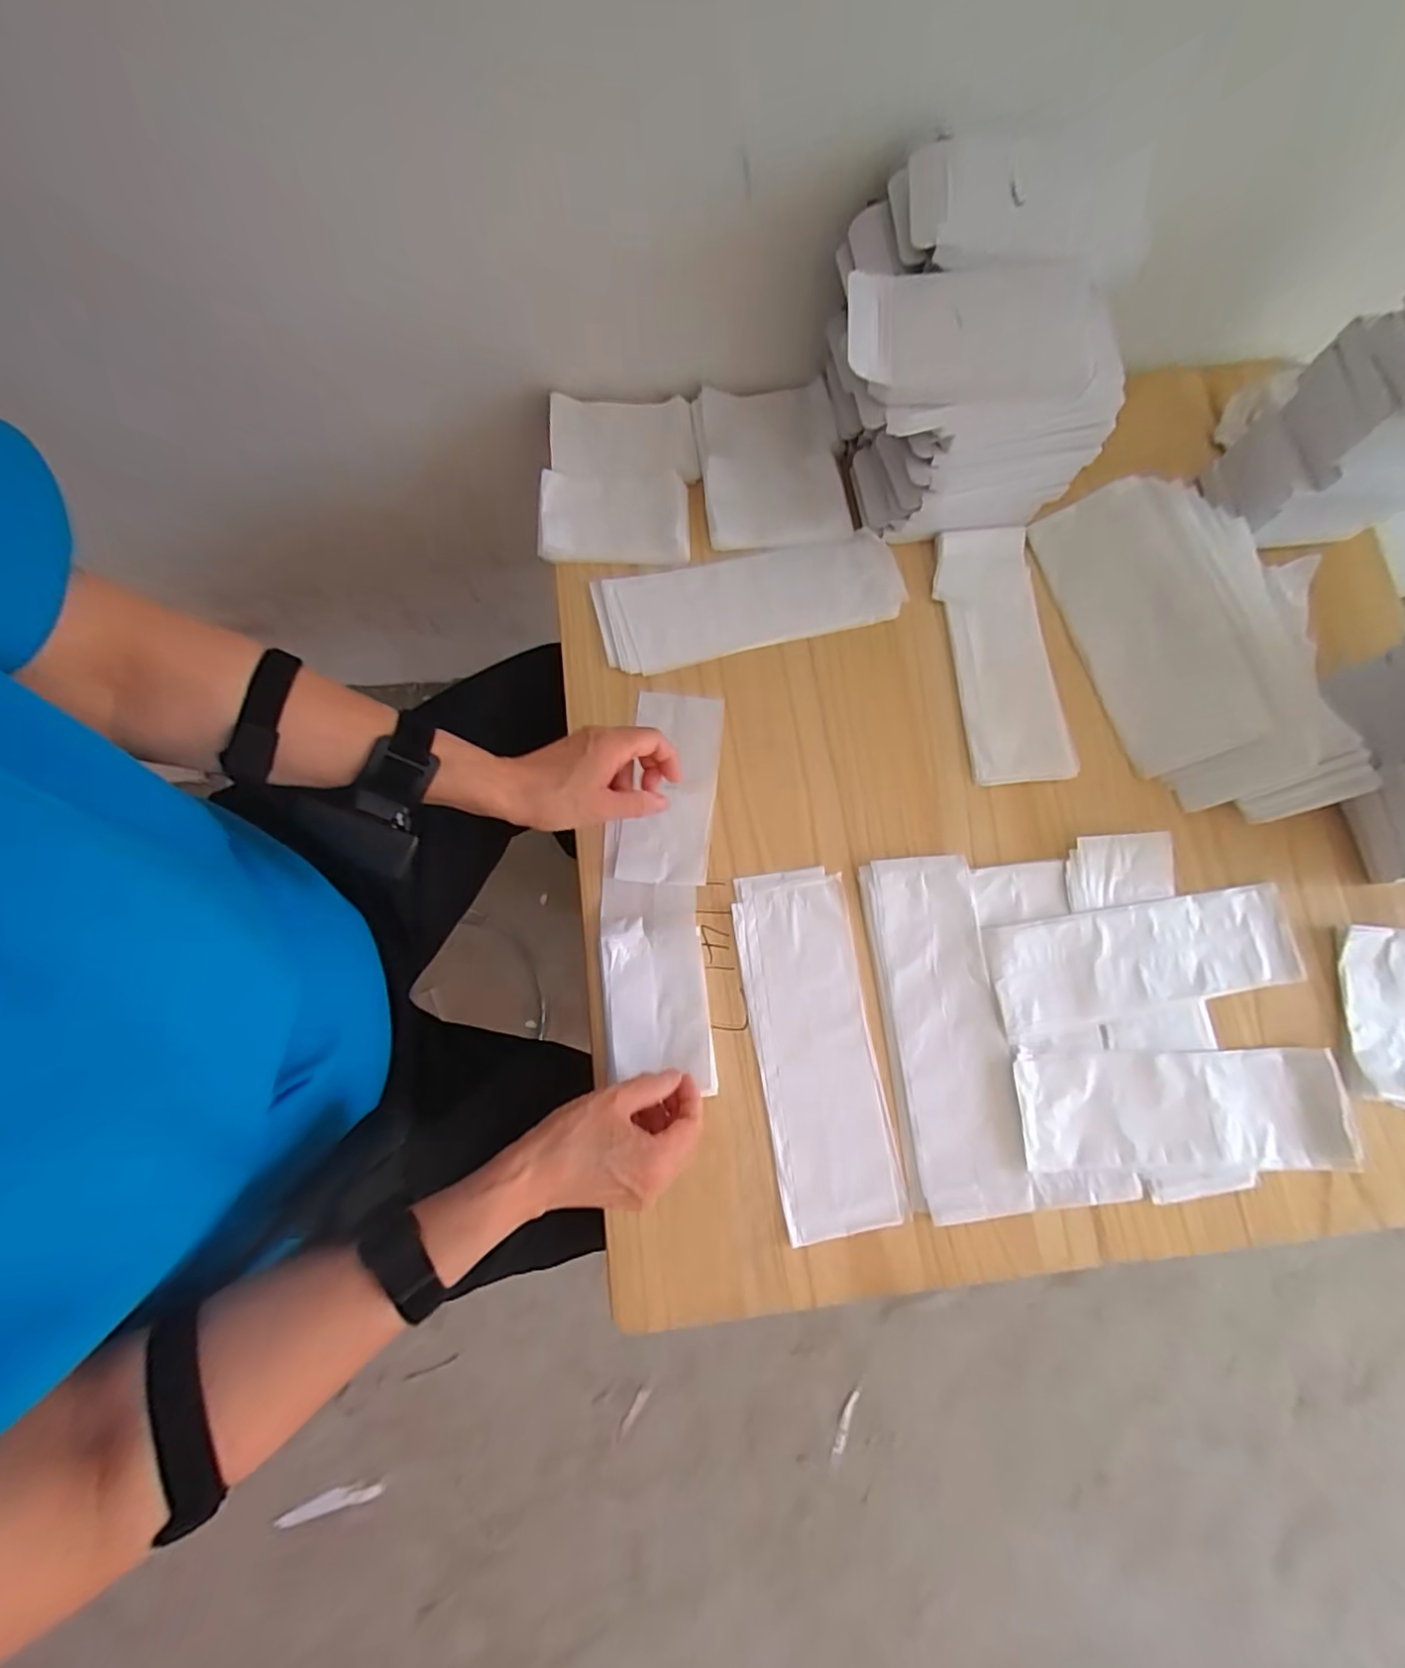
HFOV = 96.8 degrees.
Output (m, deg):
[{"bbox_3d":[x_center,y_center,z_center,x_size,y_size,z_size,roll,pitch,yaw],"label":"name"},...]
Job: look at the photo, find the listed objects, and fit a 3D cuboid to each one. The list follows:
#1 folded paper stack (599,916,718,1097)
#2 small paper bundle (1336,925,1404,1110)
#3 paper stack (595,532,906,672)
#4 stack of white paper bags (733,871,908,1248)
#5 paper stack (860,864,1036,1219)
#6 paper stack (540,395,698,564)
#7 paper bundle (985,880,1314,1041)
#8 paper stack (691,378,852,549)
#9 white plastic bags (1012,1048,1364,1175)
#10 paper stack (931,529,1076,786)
[{"bbox_3d":[-0.036,0.126,0.471,0.077,0.012,0.125,-6,78,0],"label":"folded paper stack"},{"bbox_3d":[0.538,0.141,0.481,0.081,0.016,0.133,4,78,2],"label":"small paper bundle"},{"bbox_3d":[0.041,-0.208,0.551,0.263,0.015,0.090,-14,77,-4],"label":"paper stack"},{"bbox_3d":[0.086,0.161,0.478,0.090,0.007,0.262,-9,78,-1],"label":"stack of white paper bags"},{"bbox_3d":[0.184,0.148,0.477,0.087,0.005,0.260,-6,78,0],"label":"paper stack"},{"bbox_3d":[-0.074,-0.319,0.559,0.129,0.024,0.154,3,78,2],"label":"paper stack"},{"bbox_3d":[0.348,0.099,0.491,0.246,0.014,0.086,-9,78,-1],"label":"paper bundle"},{"bbox_3d":[0.061,-0.334,0.563,0.125,0.020,0.149,-6,78,0],"label":"paper stack"},{"bbox_3d":[0.354,0.207,0.463,0.233,0.010,0.084,-1,78,1],"label":"white plastic bags"},{"bbox_3d":[0.257,-0.157,0.537,0.082,0.016,0.224,-8,78,-1],"label":"paper stack"}]

